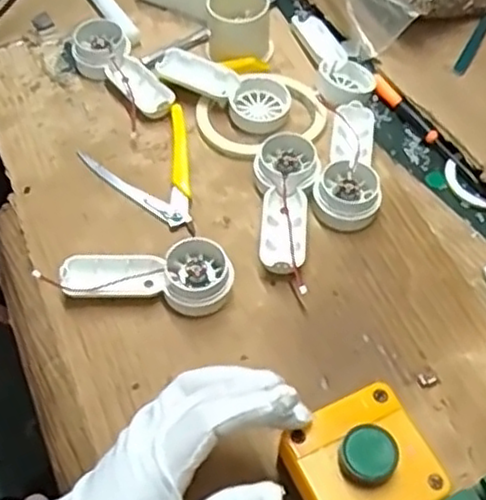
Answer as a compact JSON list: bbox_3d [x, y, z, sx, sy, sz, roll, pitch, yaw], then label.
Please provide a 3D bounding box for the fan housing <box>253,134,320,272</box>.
[{"bbox_3d":[0.033,-0.033,0.510,0.045,0.025,0.109,-3,55,-2],"label":"fan housing"}]

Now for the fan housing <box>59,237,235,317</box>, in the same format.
[{"bbox_3d":[-0.063,0.019,0.477,0.109,0.026,0.044,-4,55,-3],"label":"fan housing"}]

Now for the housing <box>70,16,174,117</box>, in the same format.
[{"bbox_3d":[-0.100,-0.148,0.583,0.042,0.027,0.107,-31,61,-20],"label":"housing"}]

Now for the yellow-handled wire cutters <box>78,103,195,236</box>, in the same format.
[{"bbox_3d":[-0.081,-0.062,0.537,0.079,0.013,0.113,-5,55,-4],"label":"yellow-handled wire cutters"}]

